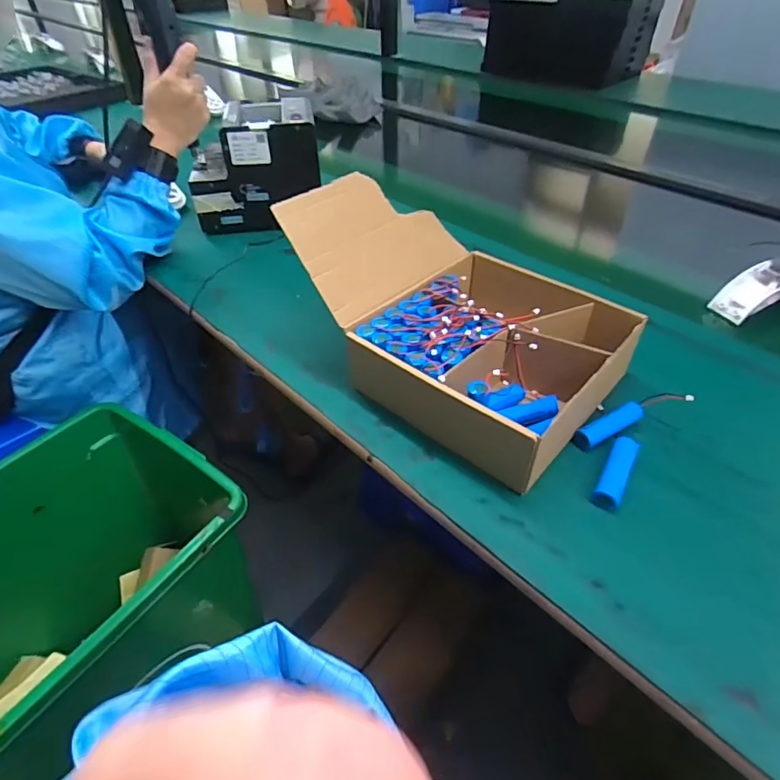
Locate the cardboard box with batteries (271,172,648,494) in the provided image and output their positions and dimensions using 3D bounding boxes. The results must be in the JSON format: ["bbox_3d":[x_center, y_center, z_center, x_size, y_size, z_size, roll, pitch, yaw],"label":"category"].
[{"bbox_3d":[0.074,-0.089,0.468,0.284,0.143,0.220,33,53,30],"label":"cardboard box with batteries"}]

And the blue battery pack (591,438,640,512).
[{"bbox_3d":[0.186,0.068,0.407,0.020,0.019,0.068,24,49,23],"label":"blue battery pack"}]

